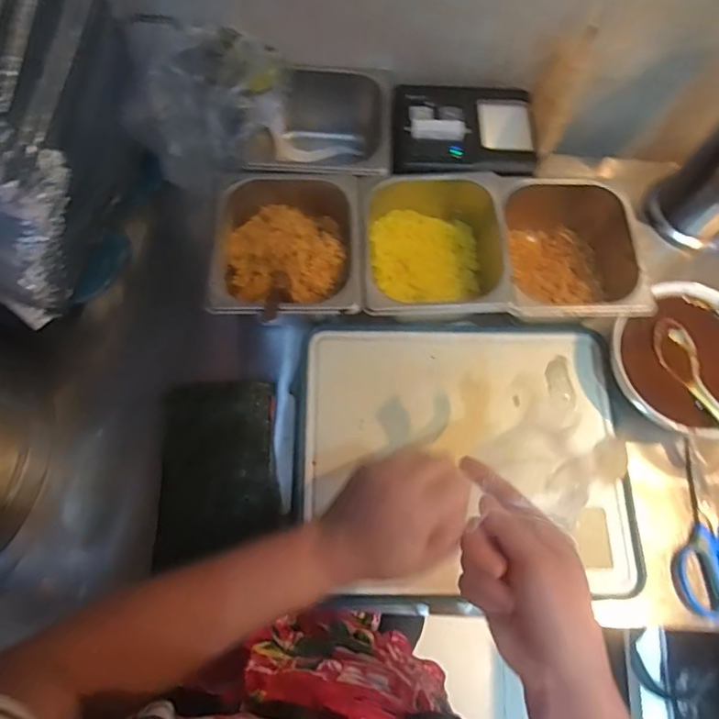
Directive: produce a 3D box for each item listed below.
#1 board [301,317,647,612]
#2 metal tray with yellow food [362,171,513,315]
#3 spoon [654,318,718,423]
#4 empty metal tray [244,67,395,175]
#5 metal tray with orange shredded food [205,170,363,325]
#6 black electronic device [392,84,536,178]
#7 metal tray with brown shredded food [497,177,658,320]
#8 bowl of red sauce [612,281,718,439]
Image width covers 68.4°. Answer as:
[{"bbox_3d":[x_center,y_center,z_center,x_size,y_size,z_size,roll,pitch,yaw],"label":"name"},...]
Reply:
[{"bbox_3d":[0.116,0.101,0.588,0.347,0.020,0.310,0,71,-1],"label":"board"},{"bbox_3d":[0.082,-0.122,0.615,0.158,0.089,0.181,2,71,0],"label":"metal tray with yellow food"},{"bbox_3d":[0.378,0.029,0.578,0.038,0.034,0.167,-17,72,-7],"label":"spoon"},{"bbox_3d":[-0.050,-0.272,0.682,0.181,0.108,0.156,2,71,-1],"label":"empty metal tray"},{"bbox_3d":[-0.083,-0.120,0.608,0.168,0.079,0.178,0,71,-1],"label":"metal tray with orange shredded food"},{"bbox_3d":[0.131,-0.268,0.627,0.179,0.029,0.124,1,72,-5],"label":"black electronic device"},{"bbox_3d":[0.232,-0.124,0.621,0.155,0.082,0.185,-1,71,-2],"label":"metal tray with brown shredded food"},{"bbox_3d":[0.383,0.004,0.618,0.167,0.071,0.165,0,71,-1],"label":"bowl of red sauce"}]

